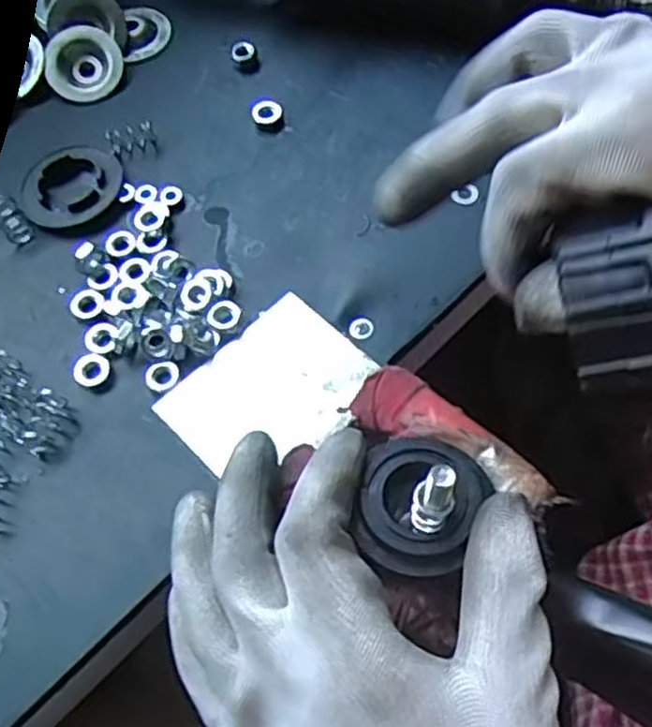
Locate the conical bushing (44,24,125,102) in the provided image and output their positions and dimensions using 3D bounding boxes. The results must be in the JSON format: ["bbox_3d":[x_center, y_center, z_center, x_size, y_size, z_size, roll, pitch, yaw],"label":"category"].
[{"bbox_3d":[-0.121,-0.151,0.379,0.039,0.005,0.037,0,85,0],"label":"conical bushing"}]

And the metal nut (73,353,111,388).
[{"bbox_3d":[-0.093,0.003,0.301,0.014,0.006,0.013,-1,63,3],"label":"metal nut"}]

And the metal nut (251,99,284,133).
[{"bbox_3d":[-0.028,-0.118,0.359,0.015,0.006,0.015,-2,63,2],"label":"metal nut"}]

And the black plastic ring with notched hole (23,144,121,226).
[{"bbox_3d":[-0.115,-0.081,0.343,0.039,0.005,0.046,26,68,15],"label":"black plastic ring with notched hole"}]

